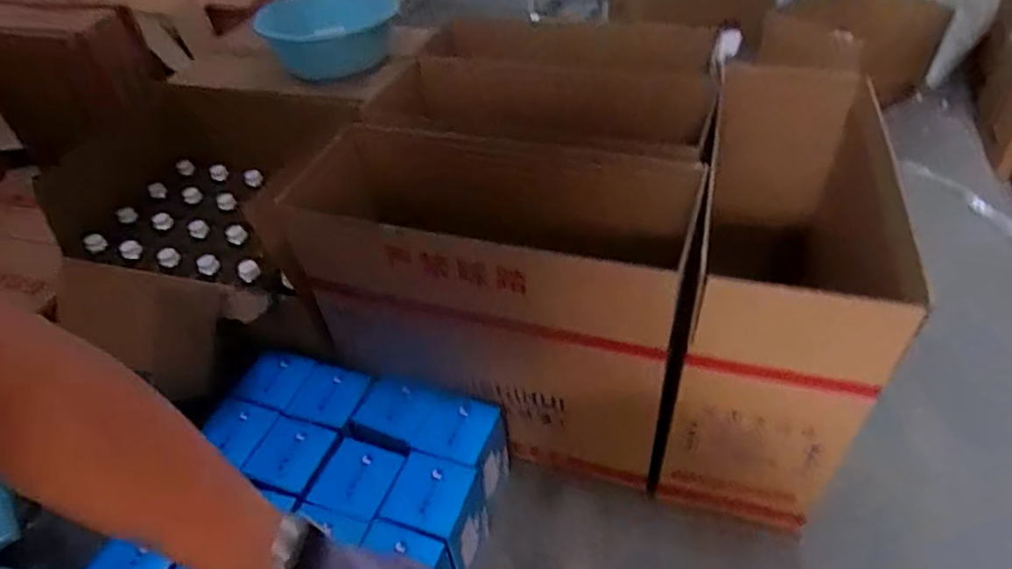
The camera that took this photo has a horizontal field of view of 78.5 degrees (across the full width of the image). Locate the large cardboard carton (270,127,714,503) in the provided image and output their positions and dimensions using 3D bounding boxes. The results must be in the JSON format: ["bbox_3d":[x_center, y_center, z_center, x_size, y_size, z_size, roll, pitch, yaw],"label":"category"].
[{"bbox_3d":[-0.007,-0.021,1.423,0.801,0.714,0.553,12,46,15],"label":"large cardboard carton"}]

